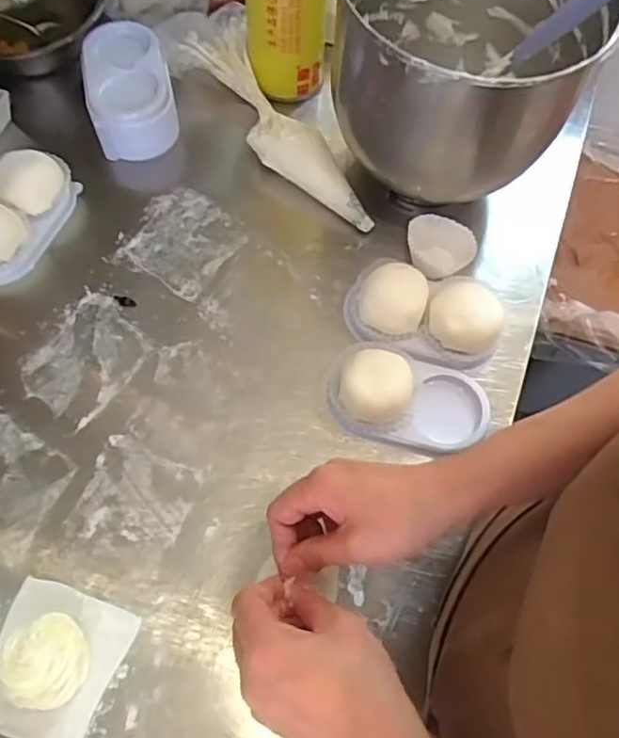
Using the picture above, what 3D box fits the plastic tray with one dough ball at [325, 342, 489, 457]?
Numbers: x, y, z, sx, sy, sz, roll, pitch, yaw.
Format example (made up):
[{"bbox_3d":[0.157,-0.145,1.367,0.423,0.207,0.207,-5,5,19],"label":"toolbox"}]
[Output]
[{"bbox_3d":[0.087,0.023,0.541,0.139,0.047,0.081,12,67,4],"label":"plastic tray with one dough ball"}]

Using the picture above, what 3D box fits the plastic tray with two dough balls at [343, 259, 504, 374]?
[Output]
[{"bbox_3d":[0.107,-0.056,0.576,0.141,0.048,0.091,20,67,7],"label":"plastic tray with two dough balls"}]

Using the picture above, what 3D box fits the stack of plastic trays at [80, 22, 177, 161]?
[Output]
[{"bbox_3d":[-0.194,-0.299,0.664,0.091,0.052,0.145,-14,67,-7],"label":"stack of plastic trays"}]

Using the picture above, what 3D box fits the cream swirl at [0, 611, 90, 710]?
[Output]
[{"bbox_3d":[-0.184,0.207,0.445,0.051,0.050,0.054,1,66,-1],"label":"cream swirl"}]

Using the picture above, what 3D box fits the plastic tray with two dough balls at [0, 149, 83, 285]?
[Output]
[{"bbox_3d":[-0.289,-0.151,0.604,0.075,0.046,0.147,21,67,8],"label":"plastic tray with two dough balls"}]

